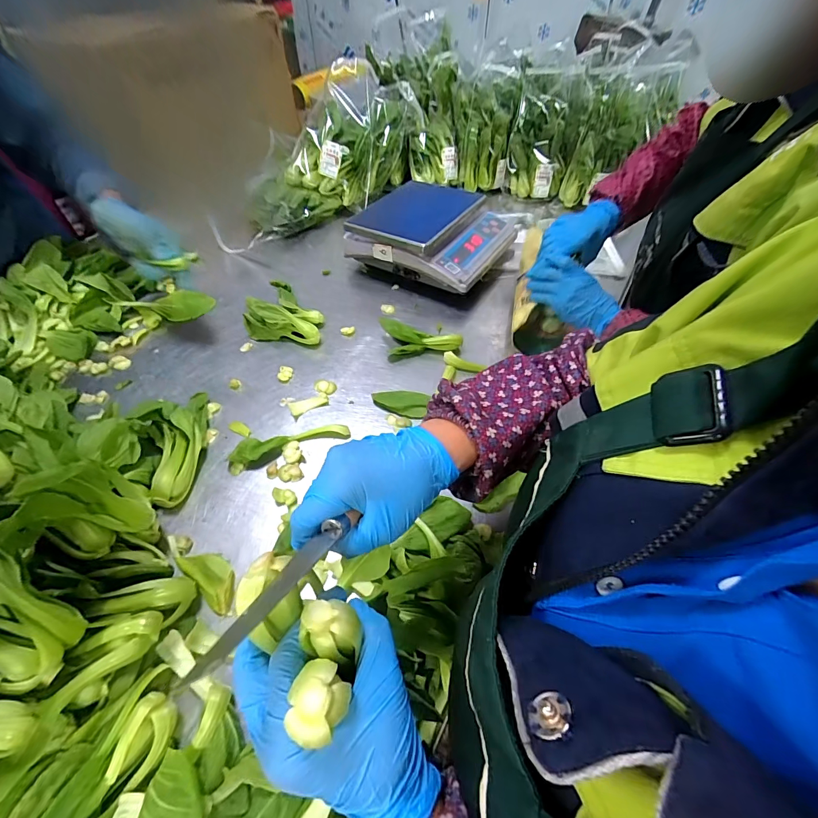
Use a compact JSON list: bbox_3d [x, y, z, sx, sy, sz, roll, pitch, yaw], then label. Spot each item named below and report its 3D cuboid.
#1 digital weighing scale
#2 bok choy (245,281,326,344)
[{"bbox_3d":[0.058,-0.387,0.850,0.291,0.119,0.273,27,59,18],"label":"digital weighing scale"},{"bbox_3d":[-0.233,-0.207,0.754,0.156,0.049,0.166,8,55,6],"label":"bok choy"}]

